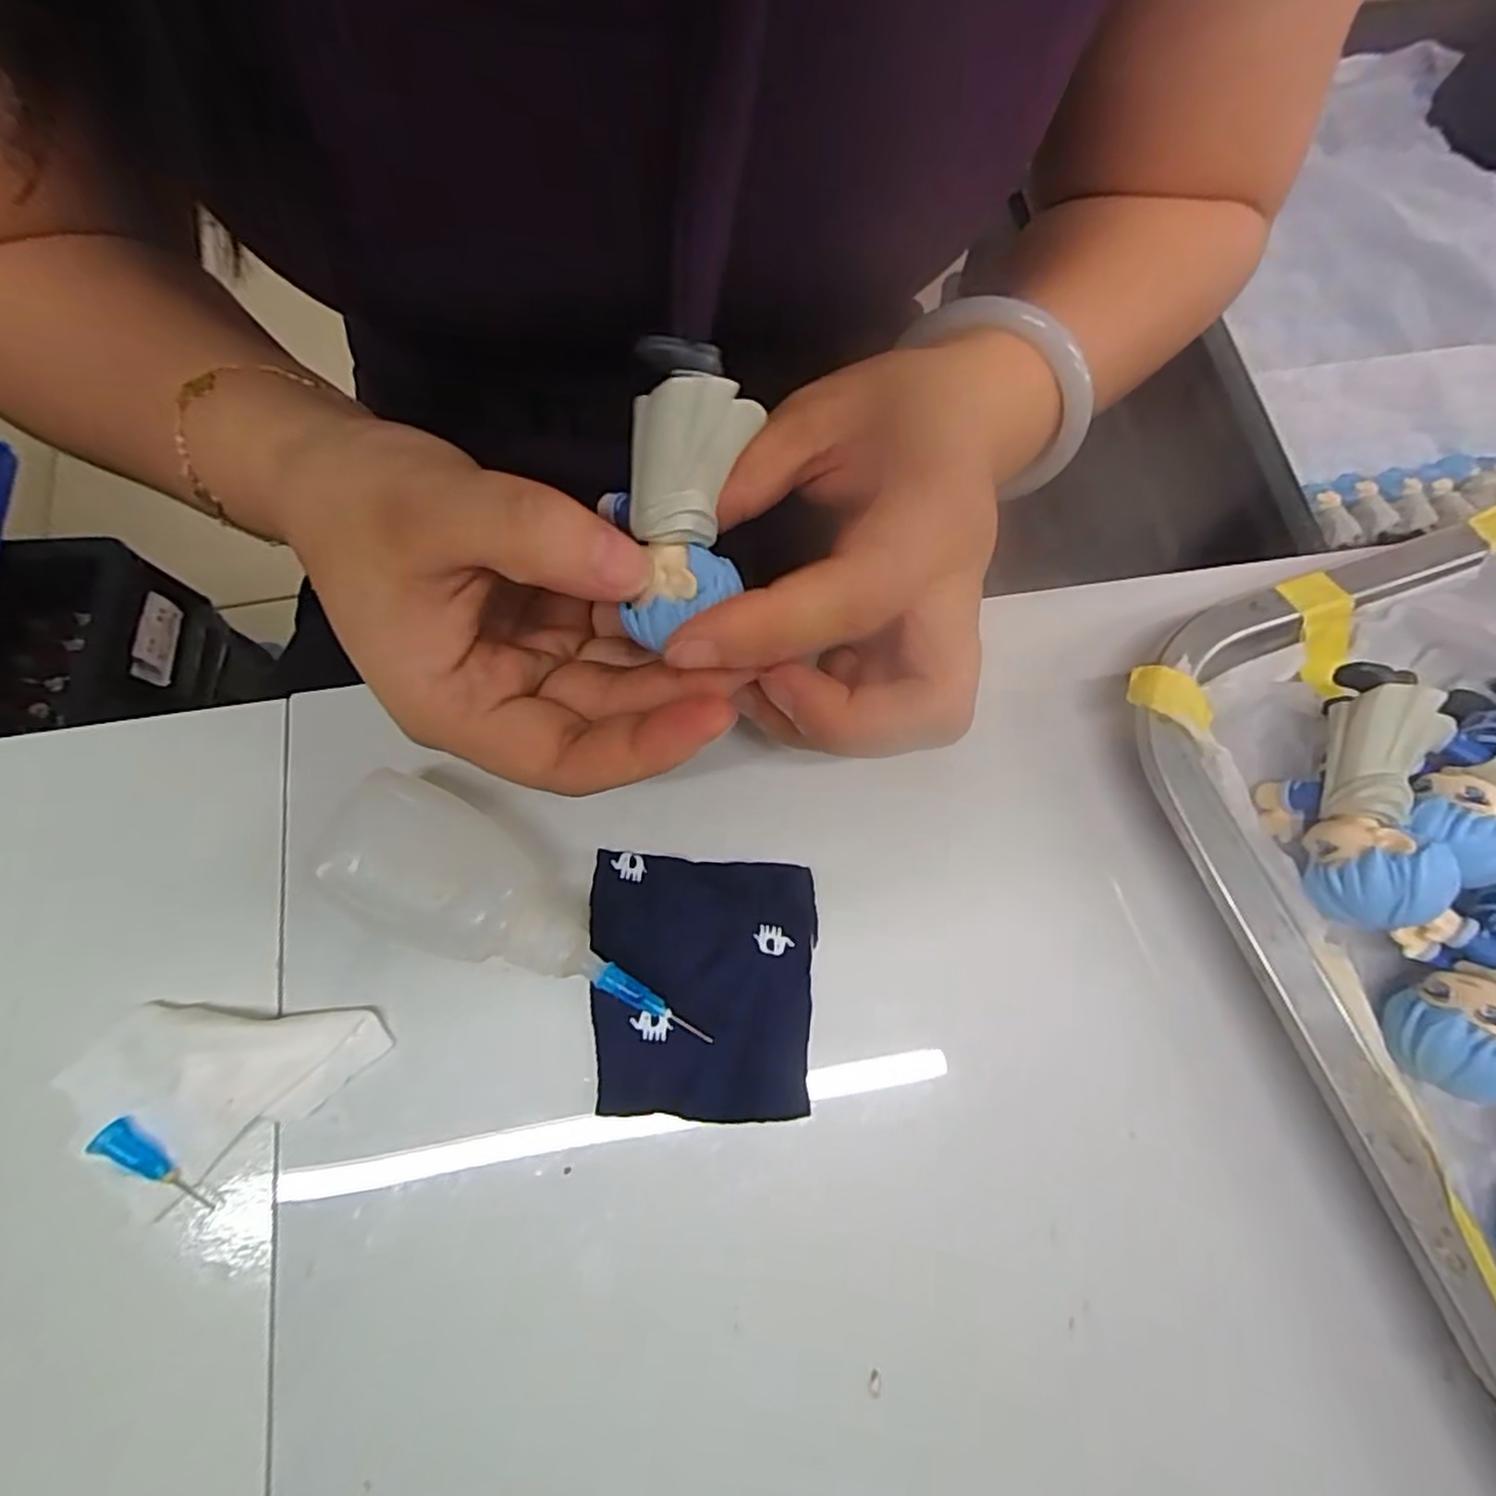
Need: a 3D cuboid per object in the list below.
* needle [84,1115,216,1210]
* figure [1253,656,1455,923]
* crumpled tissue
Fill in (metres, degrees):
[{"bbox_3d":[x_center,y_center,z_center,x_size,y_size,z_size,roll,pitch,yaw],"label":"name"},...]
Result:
[{"bbox_3d":[-0.134,0.095,0.160,0.029,0.004,0.006,40,75,-5],"label":"needle"},{"bbox_3d":[0.149,0.011,0.172,0.023,0.027,0.063,16,73,4],"label":"figure"},{"bbox_3d":[-0.124,0.080,0.167,0.068,0.008,0.034,2,72,-1],"label":"crumpled tissue"}]

